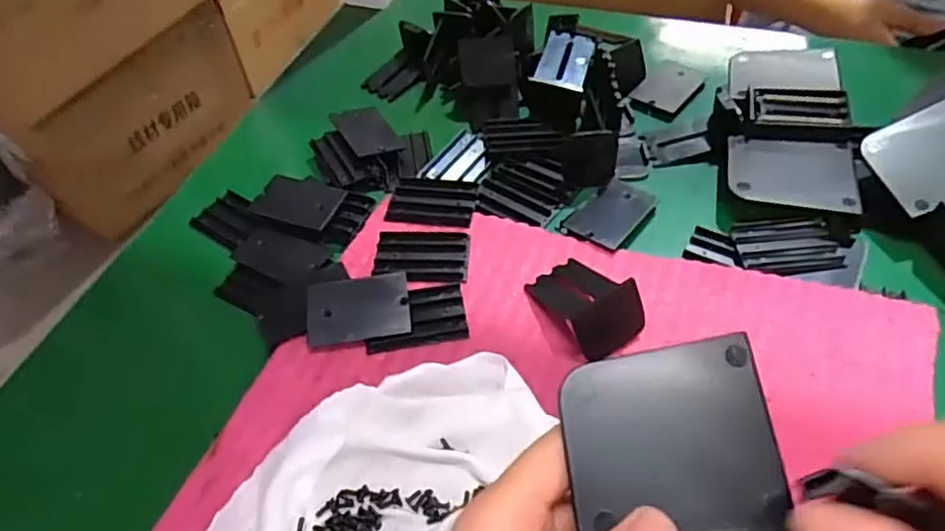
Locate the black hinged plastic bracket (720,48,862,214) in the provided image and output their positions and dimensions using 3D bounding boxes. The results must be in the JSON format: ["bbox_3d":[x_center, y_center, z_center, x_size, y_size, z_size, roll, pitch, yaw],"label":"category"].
[{"bbox_3d":[0.201,-0.091,0.426,0.070,0.026,0.155,8,52,11],"label":"black hinged plastic bracket"}]

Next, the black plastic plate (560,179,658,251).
[{"bbox_3d":[0.085,-0.032,0.400,0.036,0.006,0.055,32,60,27],"label":"black plastic plate"}]

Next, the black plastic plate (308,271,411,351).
[{"bbox_3d":[-0.061,0.023,0.354,0.054,0.004,0.035,-9,71,-4],"label":"black plastic plate"}]

